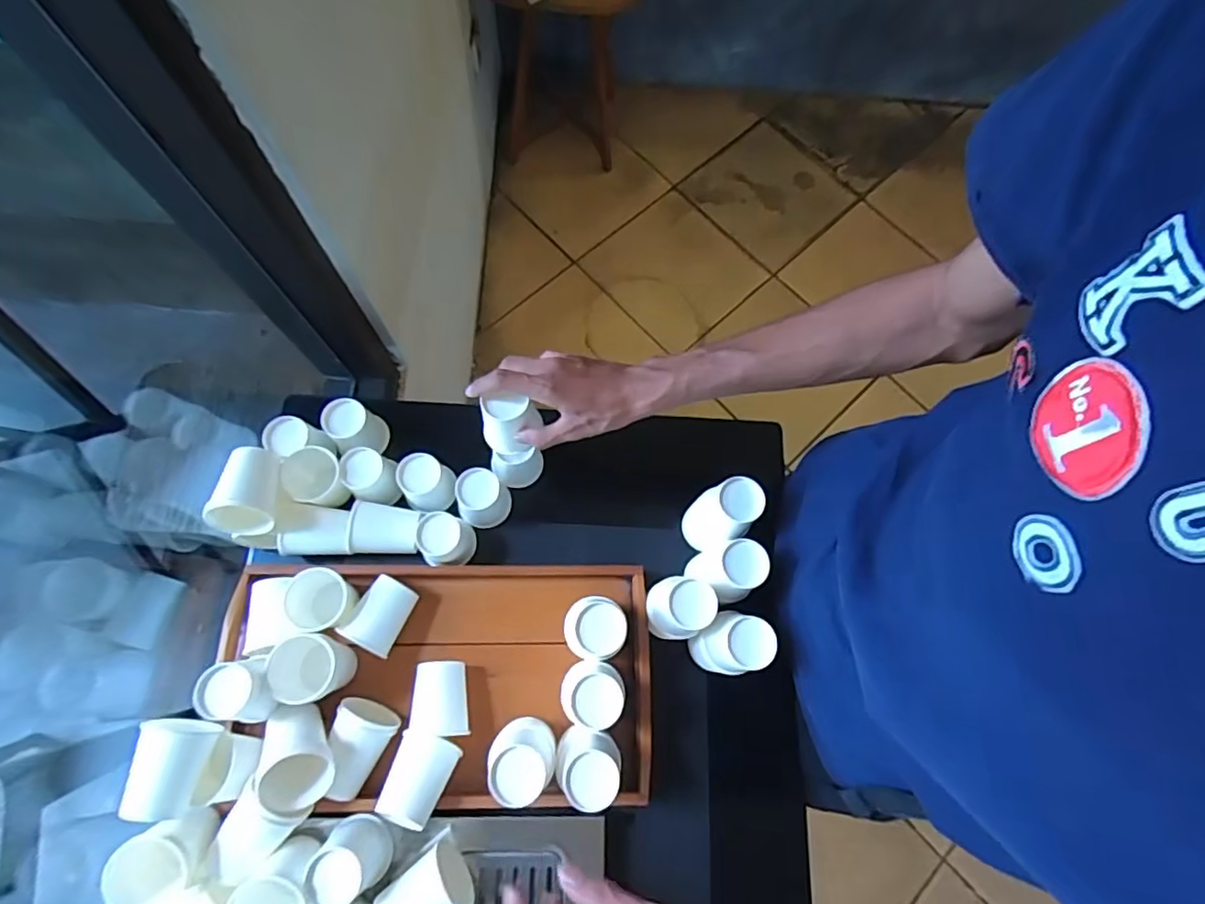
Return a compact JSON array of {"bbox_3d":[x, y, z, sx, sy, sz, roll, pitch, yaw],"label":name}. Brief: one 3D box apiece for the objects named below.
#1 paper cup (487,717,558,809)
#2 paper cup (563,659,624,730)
[{"bbox_3d":[-0.069,0.260,0.500,0.053,0.070,0.054,1,73,-4],"label":"paper cup"},{"bbox_3d":[-0.011,0.220,0.541,0.054,0.107,0.049,6,73,-3],"label":"paper cup"}]

